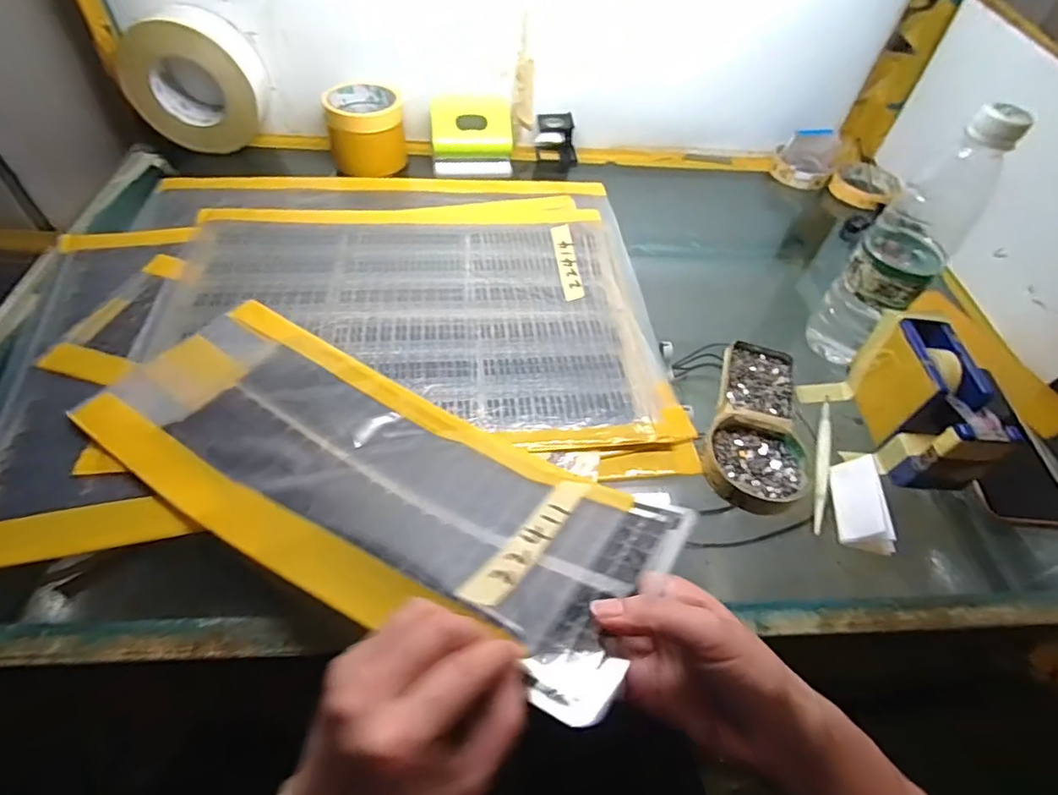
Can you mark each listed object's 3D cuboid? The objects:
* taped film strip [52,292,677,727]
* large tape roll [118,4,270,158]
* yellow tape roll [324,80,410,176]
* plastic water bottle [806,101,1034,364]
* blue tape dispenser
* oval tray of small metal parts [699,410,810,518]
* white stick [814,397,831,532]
[{"bbox_3d":[-0.124,0.051,0.382,0.432,0.039,0.161,21,50,23],"label":"taped film strip"},{"bbox_3d":[-0.385,-0.365,0.629,0.142,0.126,0.067,-2,50,-7],"label":"large tape roll"},{"bbox_3d":[-0.199,-0.332,0.665,0.088,0.072,0.084,-7,50,-11],"label":"yellow tape roll"},{"bbox_3d":[0.313,-0.124,0.449,0.065,0.222,0.057,-32,59,-28],"label":"plastic water bottle"},{"bbox_3d":[0.317,0.005,0.437,0.052,0.081,0.129,2,49,-3],"label":"blue tape dispenser"},{"bbox_3d":[0.180,0.050,0.429,0.082,0.019,0.082,31,54,20],"label":"oval tray of small metal parts"},{"bbox_3d":[0.242,0.047,0.444,0.010,0.010,0.147,19,50,11],"label":"white stick"}]

